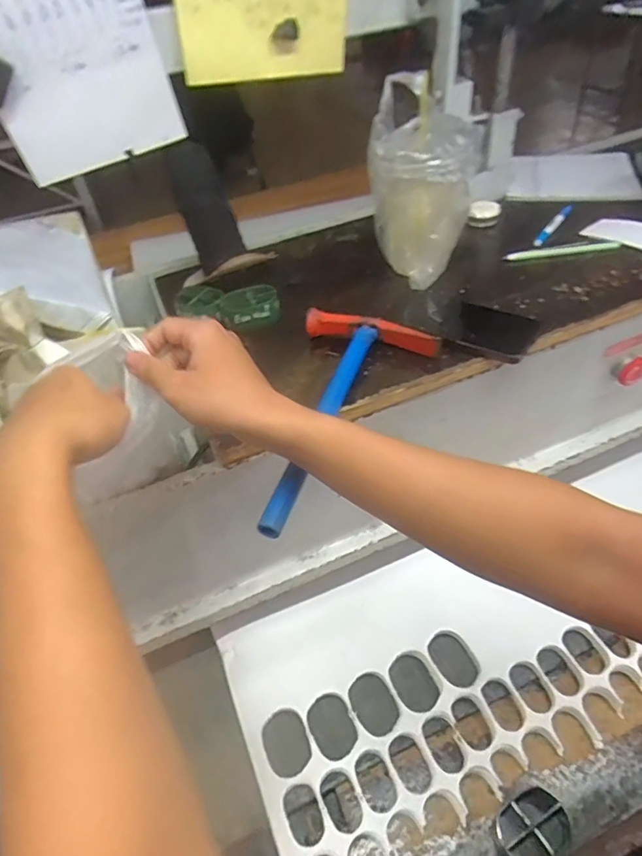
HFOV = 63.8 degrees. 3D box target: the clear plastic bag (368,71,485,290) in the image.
[{"bbox_3d":[0.124,-0.281,0.624,0.121,0.205,0.145,3,47,10],"label":"clear plastic bag"}]

